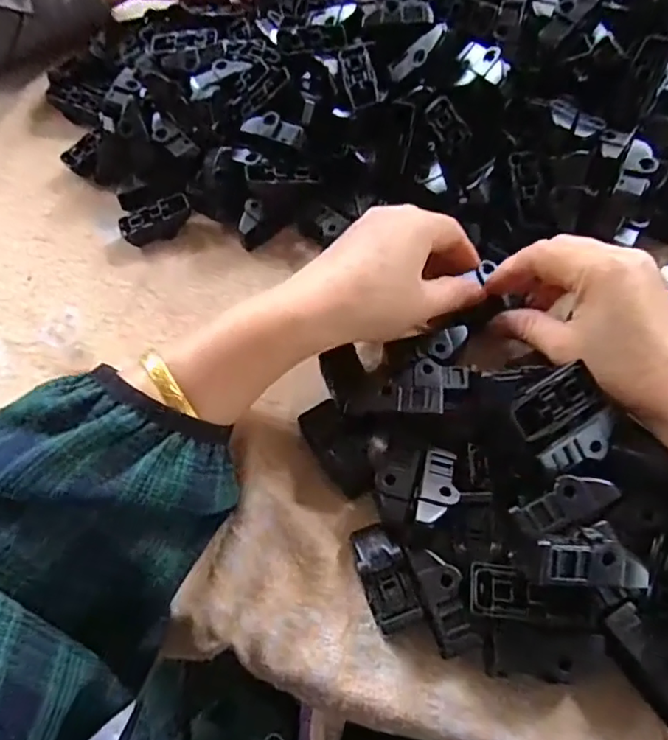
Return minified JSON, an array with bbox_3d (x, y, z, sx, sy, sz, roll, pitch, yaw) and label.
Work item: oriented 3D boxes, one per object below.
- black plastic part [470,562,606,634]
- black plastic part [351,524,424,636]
[{"bbox_3d":[0.087,0.098,0.247,0.058,0.017,0.021,10,62,8],"label":"black plastic part"},{"bbox_3d":[0.024,0.094,0.269,0.022,0.013,0.047,-17,62,-7],"label":"black plastic part"}]

